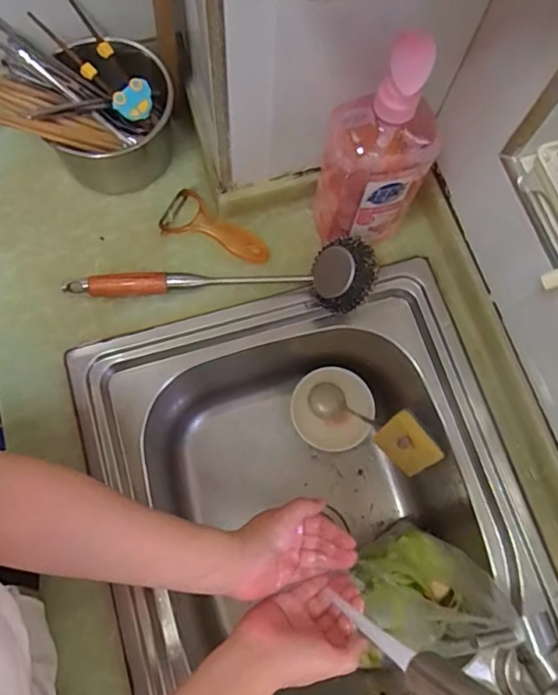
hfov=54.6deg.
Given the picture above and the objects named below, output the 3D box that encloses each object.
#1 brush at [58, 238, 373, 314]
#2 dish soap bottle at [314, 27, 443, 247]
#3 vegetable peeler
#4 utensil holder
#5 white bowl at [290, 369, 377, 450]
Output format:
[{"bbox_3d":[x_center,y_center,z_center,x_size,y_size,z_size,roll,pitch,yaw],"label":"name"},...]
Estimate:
[{"bbox_3d":[-0.063,-0.063,0.586,0.325,0.057,0.076,-7,73,-5],"label":"brush"},{"bbox_3d":[0.094,-0.188,0.511,0.098,0.246,0.084,10,73,0],"label":"dish soap bottle"},{"bbox_3d":[-0.071,-0.140,0.634,0.132,0.012,0.063,24,75,6],"label":"vegetable peeler"},{"bbox_3d":[-0.183,-0.258,0.623,0.127,0.103,0.138,1,73,-2],"label":"utensil holder"},{"bbox_3d":[0.072,0.090,0.771,0.106,0.075,0.109,1,73,-2],"label":"white bowl"}]

